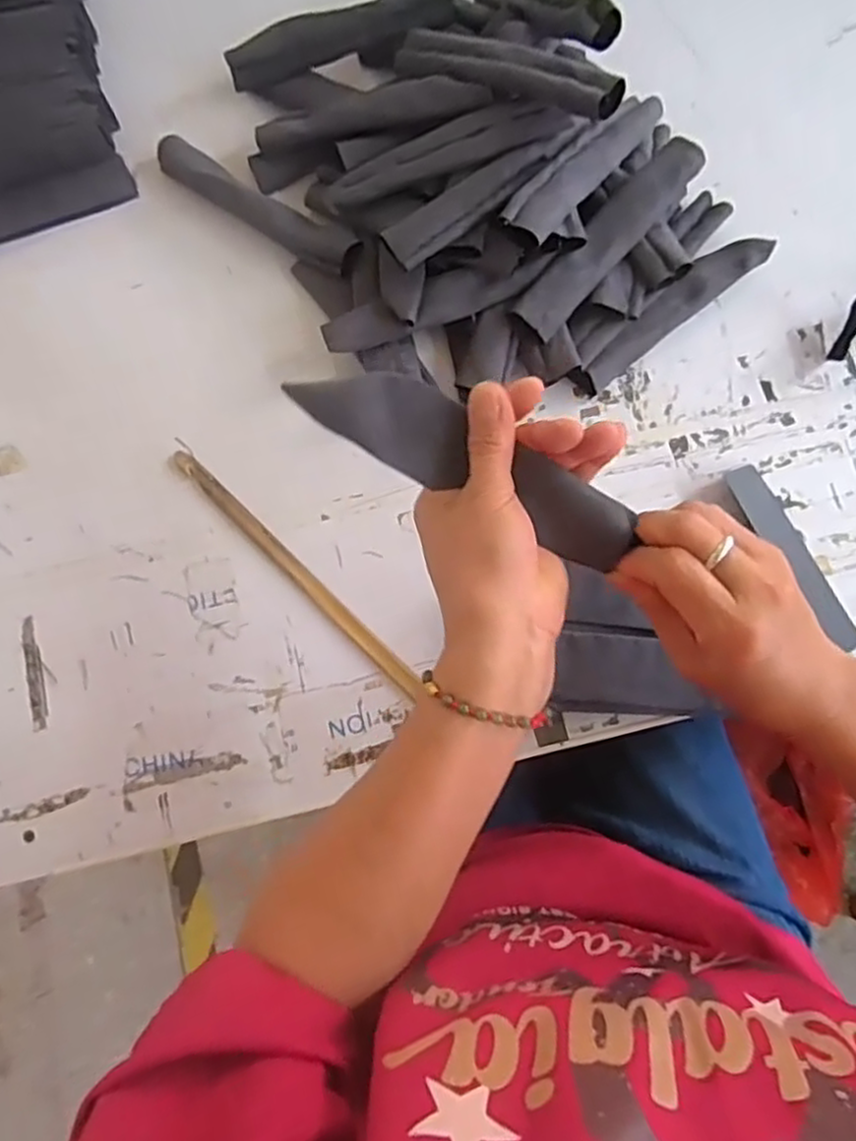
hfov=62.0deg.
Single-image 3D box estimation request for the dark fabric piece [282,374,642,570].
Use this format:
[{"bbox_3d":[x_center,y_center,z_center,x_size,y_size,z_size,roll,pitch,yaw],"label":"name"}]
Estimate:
[{"bbox_3d":[0.020,-0.055,0.351,0.177,0.015,0.039,27,80,-3],"label":"dark fabric piece"}]

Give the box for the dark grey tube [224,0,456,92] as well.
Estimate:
[{"bbox_3d":[-0.070,-0.422,0.561,0.183,0.023,0.030,-10,79,12],"label":"dark grey tube"}]

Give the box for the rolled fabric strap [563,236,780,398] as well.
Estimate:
[{"bbox_3d":[0.184,-0.197,0.540,0.183,0.026,0.029,-38,82,-7],"label":"rolled fabric strap"}]

